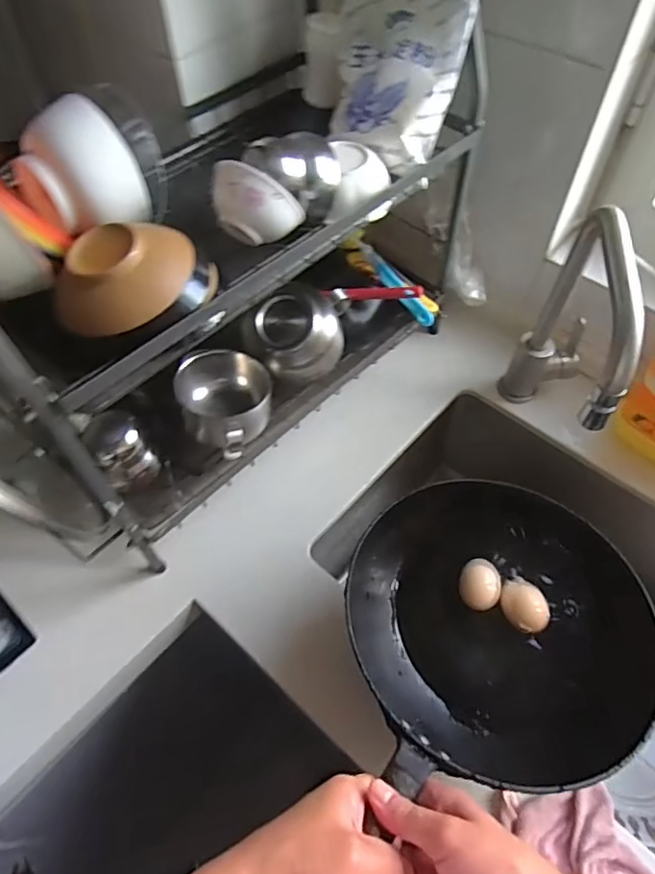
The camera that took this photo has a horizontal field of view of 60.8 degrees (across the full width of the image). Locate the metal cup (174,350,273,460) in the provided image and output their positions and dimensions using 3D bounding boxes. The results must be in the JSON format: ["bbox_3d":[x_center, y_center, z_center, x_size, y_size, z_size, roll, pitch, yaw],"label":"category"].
[{"bbox_3d":[-0.123,-0.038,0.657,0.102,0.098,0.100,0,56,0],"label":"metal cup"}]

